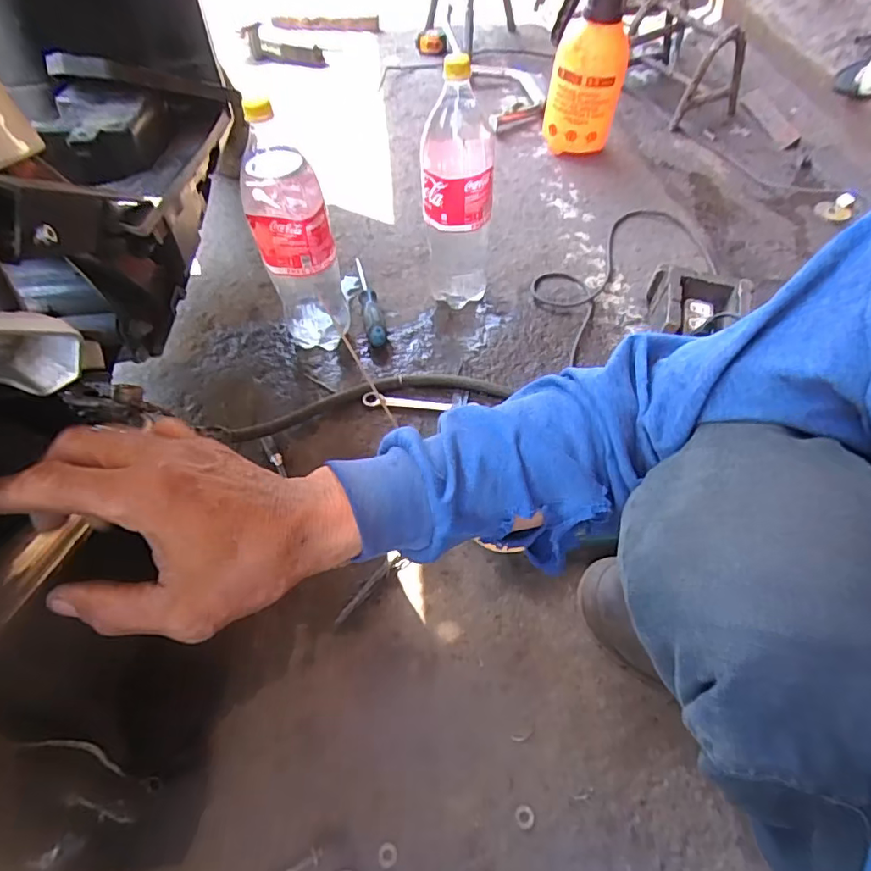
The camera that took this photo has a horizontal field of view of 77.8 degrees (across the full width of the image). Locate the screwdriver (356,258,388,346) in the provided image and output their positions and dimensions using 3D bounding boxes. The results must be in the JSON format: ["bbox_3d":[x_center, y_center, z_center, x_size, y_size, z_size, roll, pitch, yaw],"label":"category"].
[{"bbox_3d":[-0.106,-0.217,0.860,0.030,0.036,0.198,-12,56,-6],"label":"screwdriver"}]

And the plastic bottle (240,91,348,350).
[{"bbox_3d":[-0.177,-0.239,0.697,0.096,0.327,0.078,-18,57,-10],"label":"plastic bottle"}]

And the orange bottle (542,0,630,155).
[{"bbox_3d":[0.298,-0.739,1.039,0.143,0.352,0.144,11,56,9],"label":"orange bottle"}]

